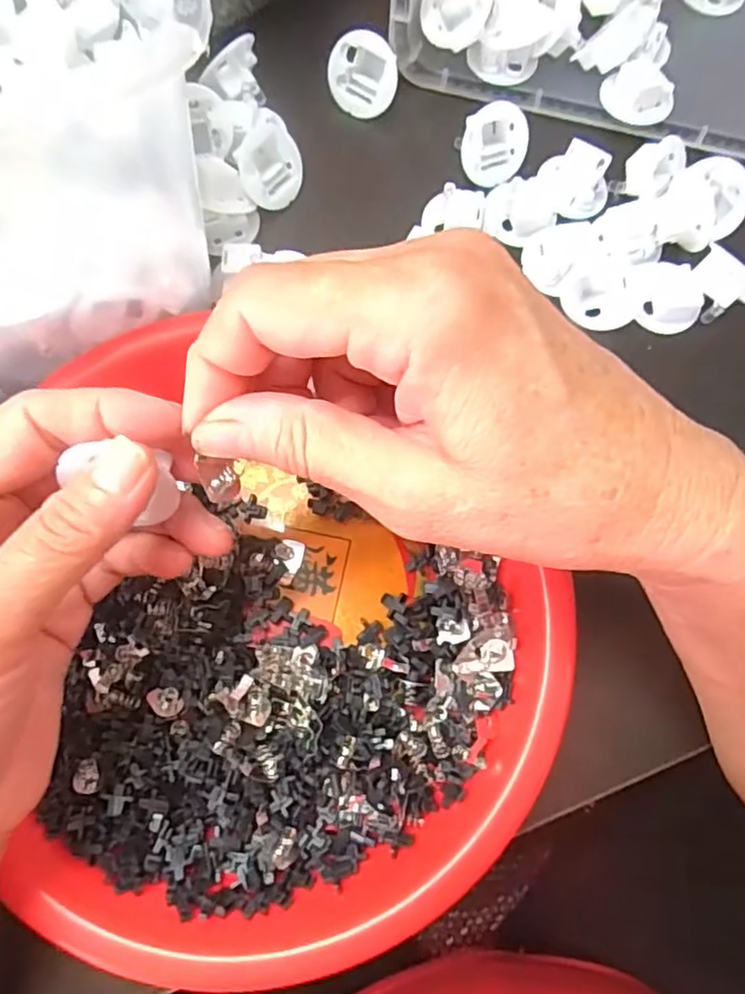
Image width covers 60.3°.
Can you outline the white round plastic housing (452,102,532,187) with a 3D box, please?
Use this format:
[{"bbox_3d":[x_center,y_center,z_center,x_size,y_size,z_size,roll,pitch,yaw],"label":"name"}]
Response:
[{"bbox_3d":[0.054,-0.158,0.289,0.032,0.011,0.034,24,103,-33],"label":"white round plastic housing"}]

